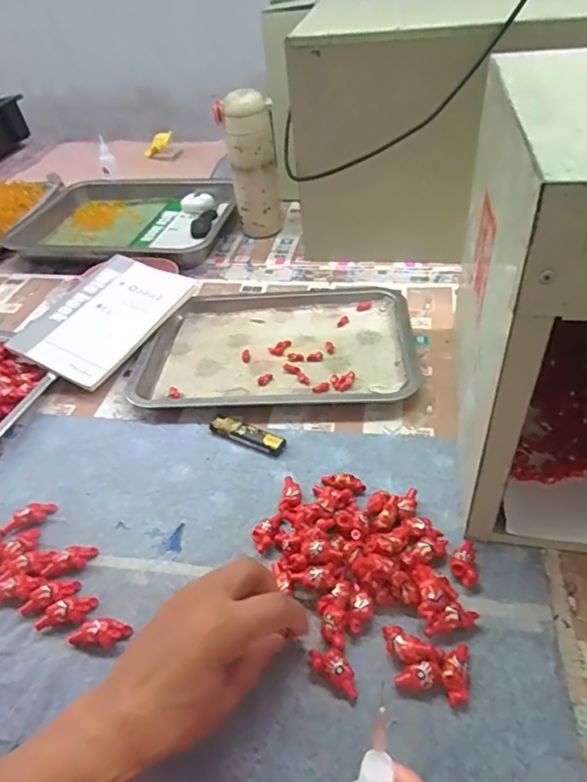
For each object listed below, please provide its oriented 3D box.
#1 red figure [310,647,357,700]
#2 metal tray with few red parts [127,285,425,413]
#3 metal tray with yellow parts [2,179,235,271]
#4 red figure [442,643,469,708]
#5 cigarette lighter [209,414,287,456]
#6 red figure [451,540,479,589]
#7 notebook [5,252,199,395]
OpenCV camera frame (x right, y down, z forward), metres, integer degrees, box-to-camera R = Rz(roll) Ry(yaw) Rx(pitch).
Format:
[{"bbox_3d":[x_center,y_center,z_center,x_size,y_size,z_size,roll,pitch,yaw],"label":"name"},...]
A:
[{"bbox_3d":[0.028,0.184,0.345,0.038,0.014,0.018,27,51,31],"label":"red figure"},{"bbox_3d":[-0.021,-0.066,0.627,0.307,0.021,0.230,-1,42,5],"label":"metal tray with few red parts"},{"bbox_3d":[-0.280,-0.304,0.911,0.368,0.041,0.305,4,43,11],"label":"metal tray with yellow parts"},{"bbox_3d":[0.105,0.182,0.338,0.016,0.014,0.038,7,43,14],"label":"red figure"},{"bbox_3d":[-0.046,0.042,0.516,0.083,0.010,0.021,19,47,25],"label":"cigarette lighter"},{"bbox_3d":[0.129,0.128,0.395,0.019,0.009,0.037,2,42,8],"label":"red figure"},{"bbox_3d":[-0.235,-0.093,0.646,0.147,0.011,0.191,28,60,20],"label":"notebook"}]

